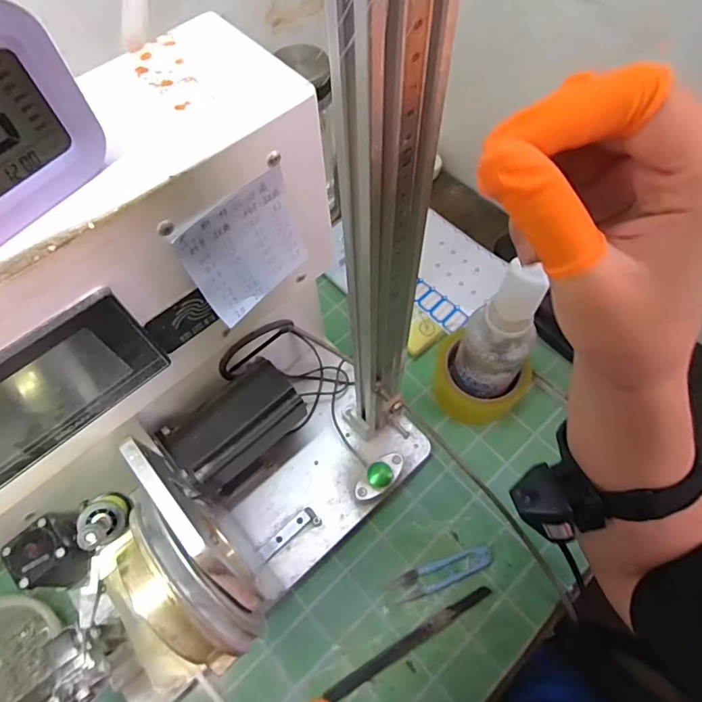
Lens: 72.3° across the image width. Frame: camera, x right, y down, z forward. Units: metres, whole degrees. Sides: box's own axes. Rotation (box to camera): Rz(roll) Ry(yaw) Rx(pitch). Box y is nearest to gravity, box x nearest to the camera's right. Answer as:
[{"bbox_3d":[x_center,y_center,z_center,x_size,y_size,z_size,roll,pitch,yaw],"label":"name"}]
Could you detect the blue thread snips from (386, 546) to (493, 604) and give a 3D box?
[{"bbox_3d":[0.087,0.211,0.455,0.100,0.005,0.024,-19,65,-7],"label":"blue thread snips"}]

